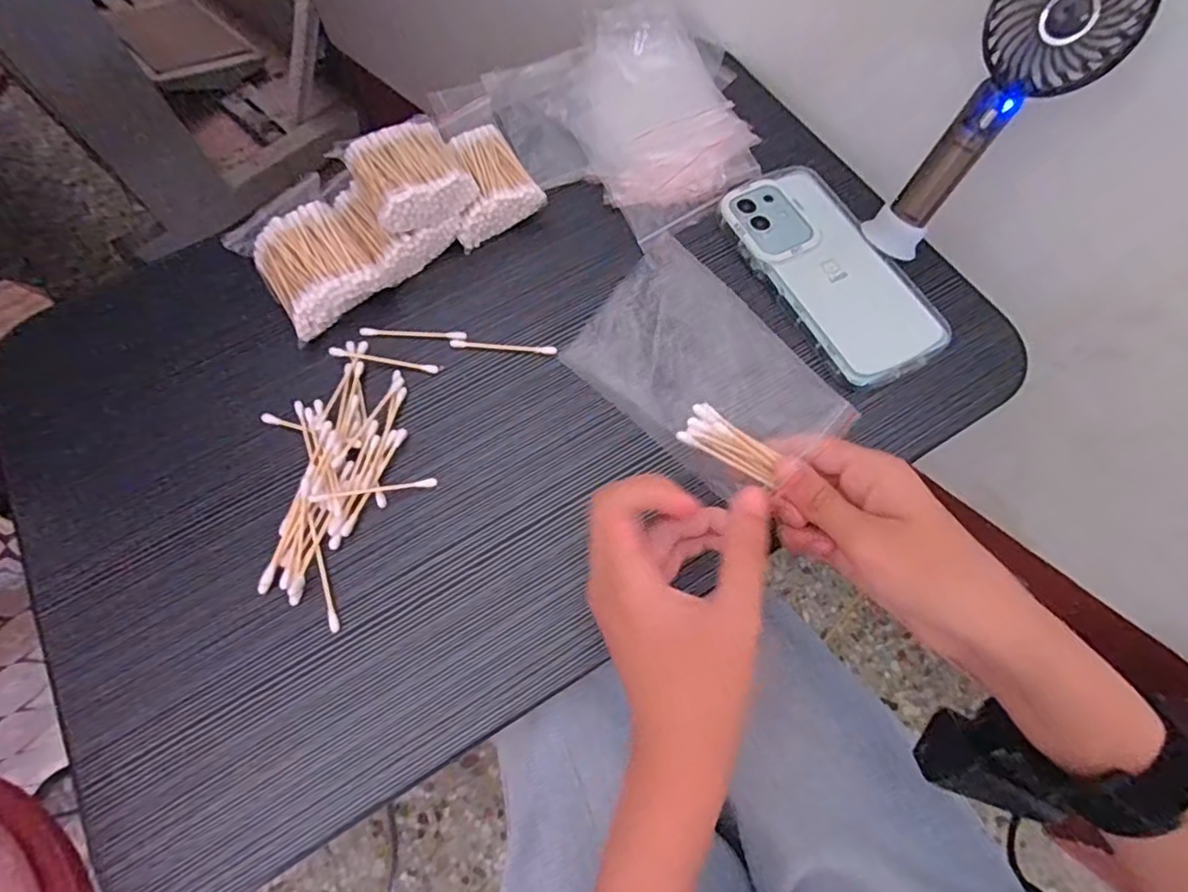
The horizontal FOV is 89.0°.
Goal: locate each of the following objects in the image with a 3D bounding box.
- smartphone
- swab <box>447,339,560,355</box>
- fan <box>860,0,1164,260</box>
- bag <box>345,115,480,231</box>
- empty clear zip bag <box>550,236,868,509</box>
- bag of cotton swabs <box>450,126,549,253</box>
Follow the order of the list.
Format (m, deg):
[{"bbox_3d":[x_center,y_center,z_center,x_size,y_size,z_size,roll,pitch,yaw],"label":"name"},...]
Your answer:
[{"bbox_3d":[0.156,-0.118,0.402,0.079,0.009,0.168,-28,69,-10],"label":"smartphone"},{"bbox_3d":[-0.058,-0.064,0.388,0.068,0.004,0.006,5,67,3],"label":"swab"},{"bbox_3d":[0.224,-0.188,0.344,0.039,0.173,0.065,-24,67,-35],"label":"fan"},{"bbox_3d":[-0.121,-0.180,0.396,0.064,0.027,0.076,-28,69,-10],"label":"bag"},{"bbox_3d":[0.054,-0.031,0.289,0.118,0.006,0.075,42,102,-5],"label":"empty clear zip bag"},{"bbox_3d":[-0.077,-0.183,0.424,0.062,0.029,0.070,-25,69,-9],"label":"bag of cotton swabs"}]

